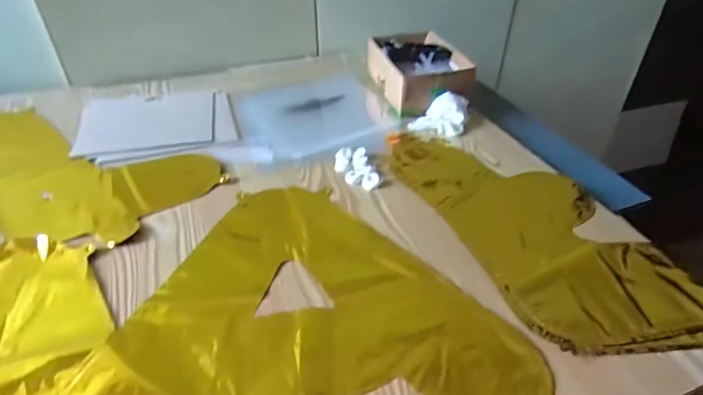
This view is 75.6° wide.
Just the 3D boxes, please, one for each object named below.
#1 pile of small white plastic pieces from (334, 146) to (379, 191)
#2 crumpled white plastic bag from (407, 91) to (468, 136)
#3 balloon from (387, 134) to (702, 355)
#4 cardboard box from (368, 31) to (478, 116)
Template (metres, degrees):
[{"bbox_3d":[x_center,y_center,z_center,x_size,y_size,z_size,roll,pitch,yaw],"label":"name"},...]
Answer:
[{"bbox_3d":[0.004,-0.041,0.604,0.046,0.012,0.087,-10,39,-12],"label":"pile of small white plastic pieces"},{"bbox_3d":[0.135,-0.129,0.691,0.084,0.037,0.057,8,39,10],"label":"crumpled white plastic bag"},{"bbox_3d":[0.199,0.023,0.531,0.184,0.020,0.414,-16,41,-19],"label":"balloon"},{"bbox_3d":[0.110,-0.220,0.781,0.135,0.070,0.210,-8,39,-10],"label":"cardboard box"}]

